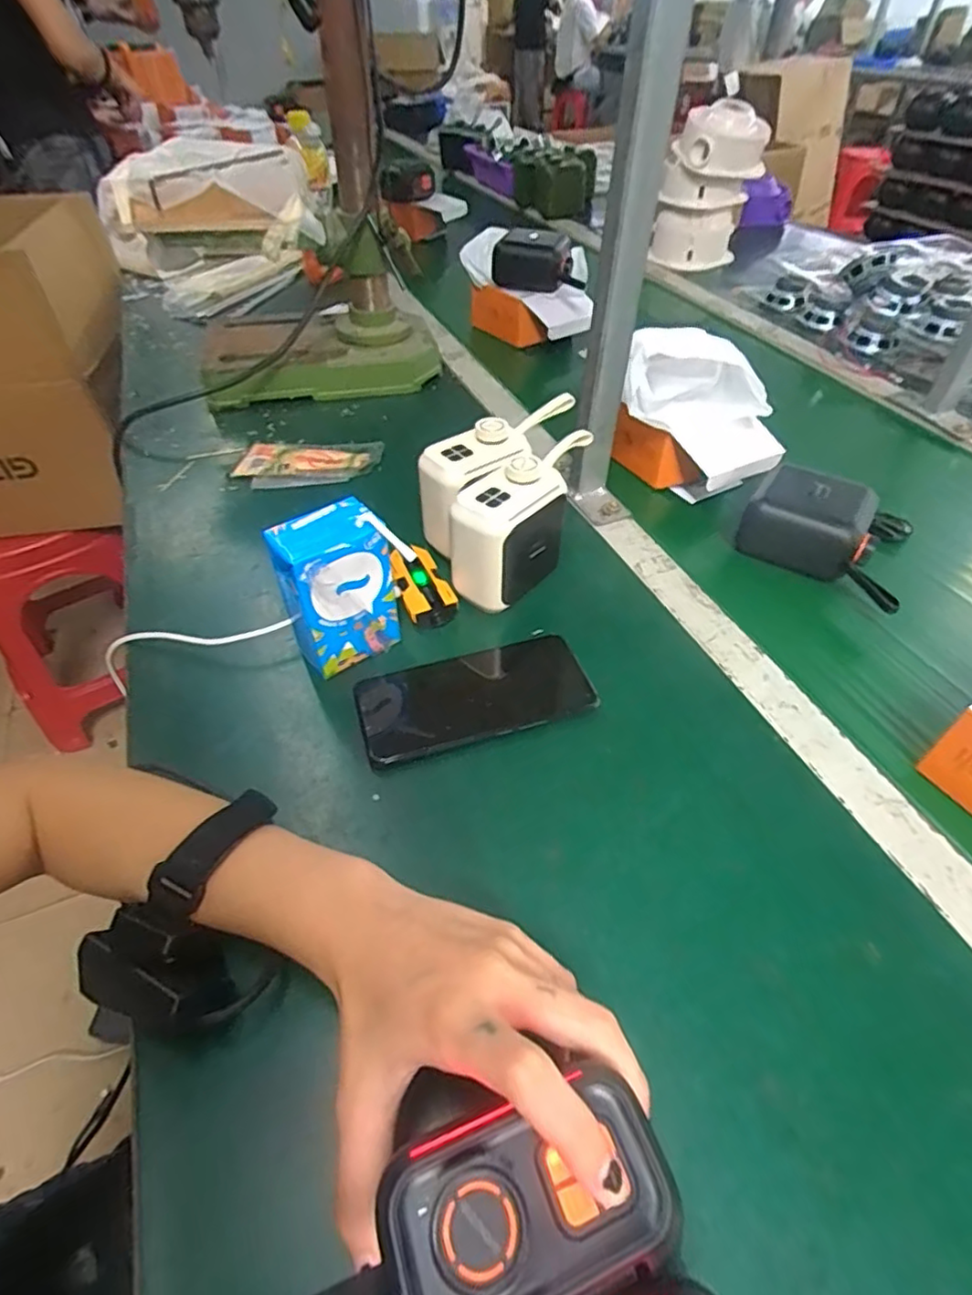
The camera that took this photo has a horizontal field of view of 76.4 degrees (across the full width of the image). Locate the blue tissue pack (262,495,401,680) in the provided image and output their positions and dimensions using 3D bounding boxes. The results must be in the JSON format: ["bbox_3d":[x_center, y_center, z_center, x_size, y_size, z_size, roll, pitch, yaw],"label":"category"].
[{"bbox_3d":[-0.101,-0.036,0.422,0.078,0.111,0.044,-30,53,-26],"label":"blue tissue pack"}]

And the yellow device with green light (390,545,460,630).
[{"bbox_3d":[-0.050,-0.046,0.485,0.040,0.025,0.071,-16,57,-21],"label":"yellow device with green light"}]

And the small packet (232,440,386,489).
[{"bbox_3d":[-0.183,-0.188,0.634,0.144,0.007,0.076,1,50,1],"label":"small packet"}]

